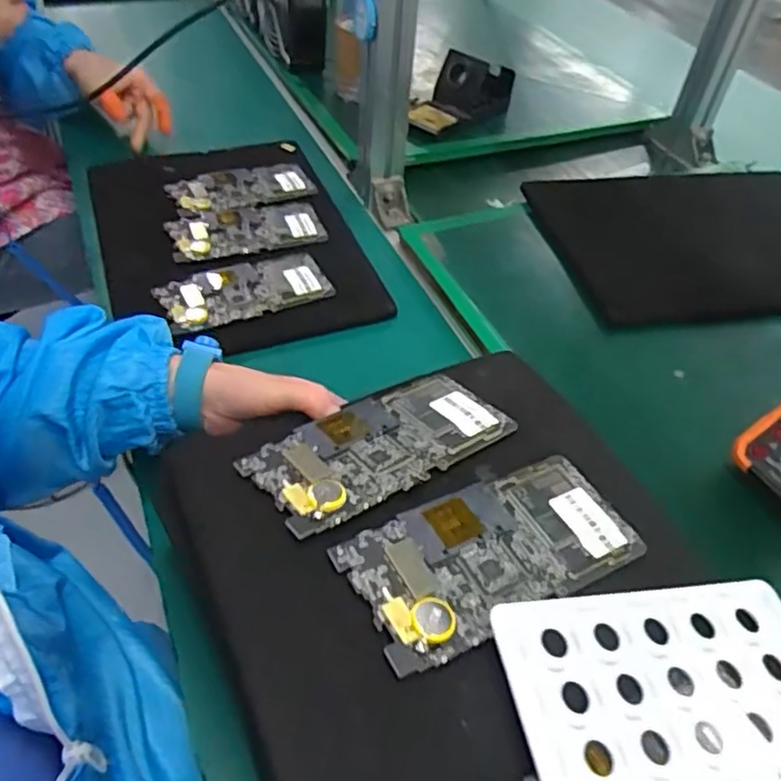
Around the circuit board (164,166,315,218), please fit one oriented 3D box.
[{"bbox_3d":[-0.166,-0.229,0.739,0.158,0.011,0.077,-18,52,-19],"label":"circuit board"}]

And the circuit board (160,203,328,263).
[{"bbox_3d":[-0.150,-0.168,0.685,0.156,0.010,0.079,-11,49,-15],"label":"circuit board"}]

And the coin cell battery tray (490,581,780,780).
[{"bbox_3d":[0.135,0.149,0.279,0.162,0.004,0.133,1,45,-18],"label":"coin cell battery tray"}]

